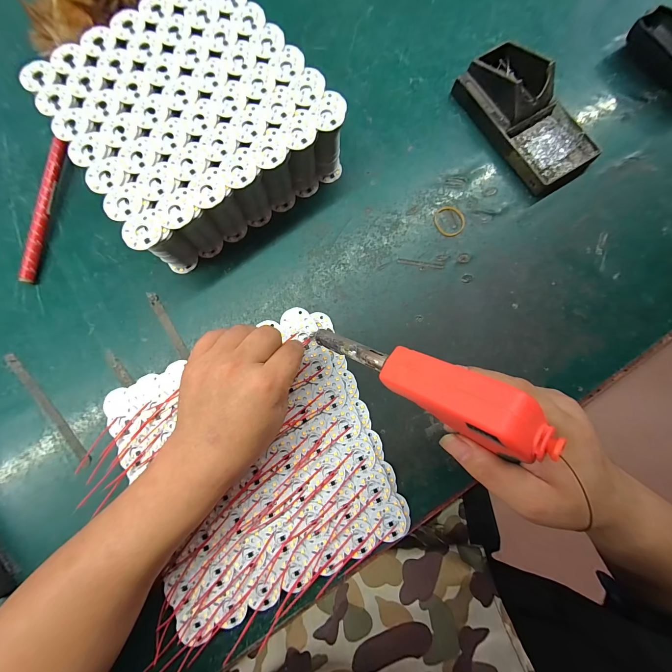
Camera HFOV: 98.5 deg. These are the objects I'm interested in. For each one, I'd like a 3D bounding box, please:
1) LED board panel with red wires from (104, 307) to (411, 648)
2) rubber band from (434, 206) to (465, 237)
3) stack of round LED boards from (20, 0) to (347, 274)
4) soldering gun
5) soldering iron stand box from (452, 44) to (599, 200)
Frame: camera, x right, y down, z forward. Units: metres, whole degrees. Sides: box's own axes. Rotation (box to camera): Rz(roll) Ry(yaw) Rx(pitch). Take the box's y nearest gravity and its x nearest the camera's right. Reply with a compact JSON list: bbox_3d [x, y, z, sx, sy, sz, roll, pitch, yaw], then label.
[{"bbox_3d":[-0.073,0.114,0.268,0.220,0.008,0.226,-24,83,-4],"label":"LED board panel with red wires"},{"bbox_3d":[0.123,-0.124,0.311,0.033,0.004,0.035,0,82,0],"label":"rubber band"},{"bbox_3d":[-0.135,-0.206,0.288,0.212,0.072,0.210,-38,84,-5],"label":"stack of round LED boards"},{"bbox_3d":[0.043,0.025,0.192,0.164,0.031,0.029,24,80,46],"label":"soldering gun"},{"bbox_3d":[0.207,-0.239,0.311,0.089,0.040,0.168,-37,83,-5],"label":"soldering iron stand box"}]

